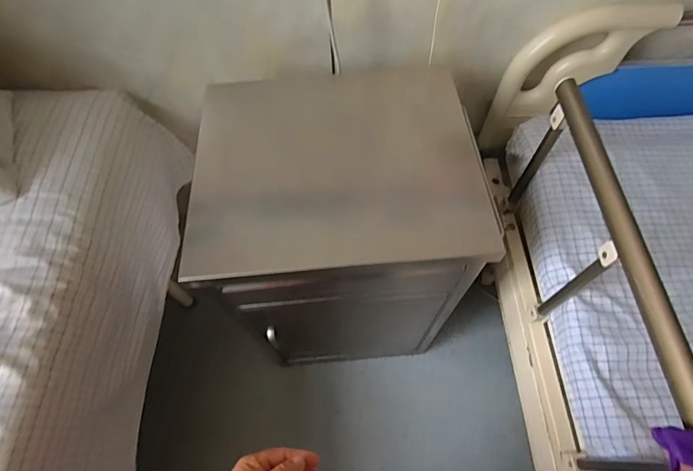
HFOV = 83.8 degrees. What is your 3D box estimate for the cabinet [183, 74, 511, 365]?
[{"bbox_3d":[0.004,-0.003,0.951,0.490,0.625,0.486,-5,62,-1],"label":"cabinet"}]

